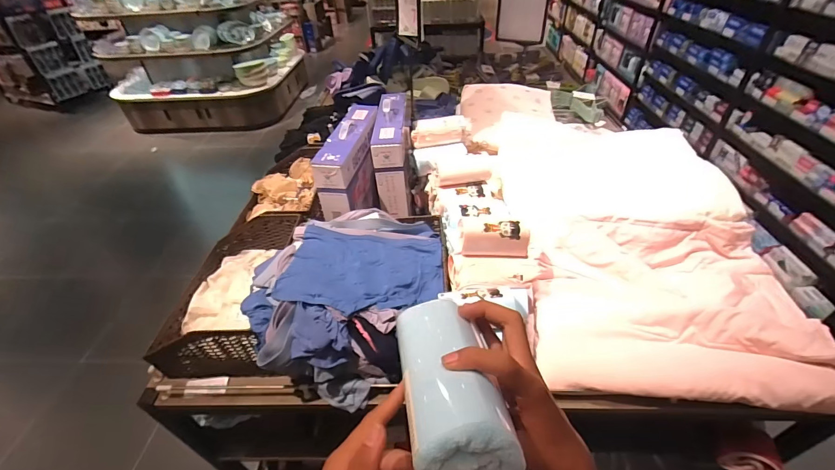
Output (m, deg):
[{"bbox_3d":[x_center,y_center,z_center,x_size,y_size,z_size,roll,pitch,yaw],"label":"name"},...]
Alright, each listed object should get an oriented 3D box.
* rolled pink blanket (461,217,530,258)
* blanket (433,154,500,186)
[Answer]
[{"bbox_3d":[0.183,0.006,0.857,0.156,0.080,0.063,3,41,7],"label":"rolled pink blanket"},{"bbox_3d":[0.142,-0.192,1.064,0.186,0.056,0.072,-5,41,-2],"label":"blanket"}]

